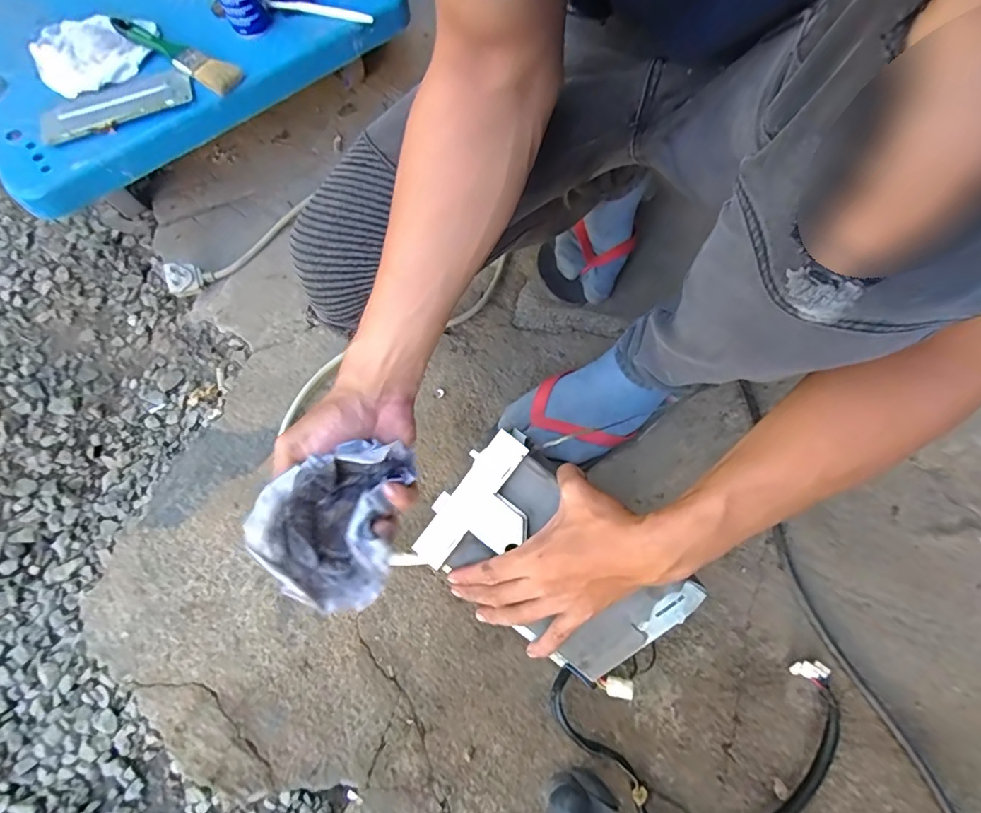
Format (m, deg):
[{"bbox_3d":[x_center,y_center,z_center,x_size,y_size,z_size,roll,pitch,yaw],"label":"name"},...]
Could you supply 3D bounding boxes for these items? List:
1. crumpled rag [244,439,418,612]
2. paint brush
[{"bbox_3d":[-0.126,0.089,0.389,0.097,0.076,0.129,13,69,4],"label":"crumpled rag"},{"bbox_3d":[-0.404,-0.452,0.618,0.200,0.013,0.040,31,71,10],"label":"paint brush"}]

